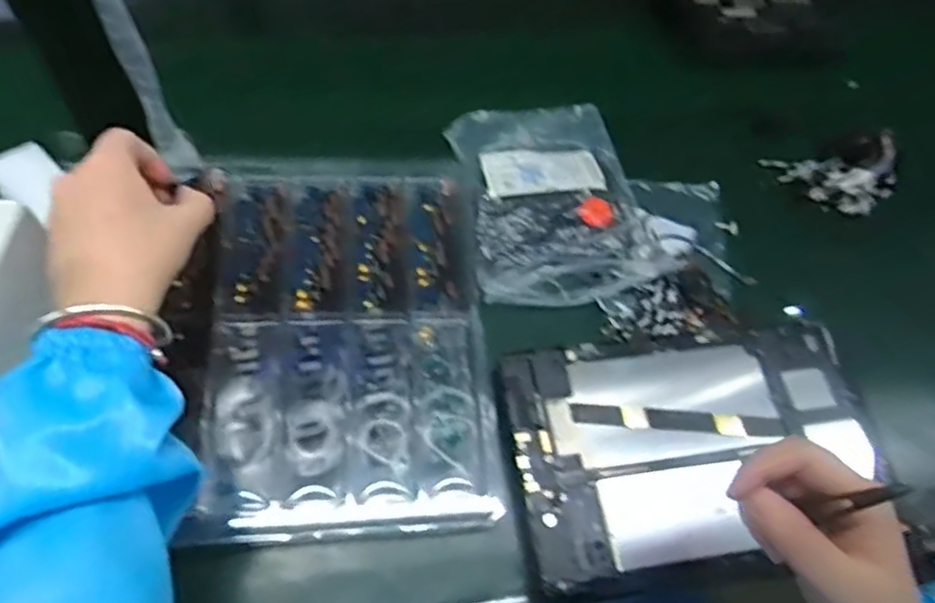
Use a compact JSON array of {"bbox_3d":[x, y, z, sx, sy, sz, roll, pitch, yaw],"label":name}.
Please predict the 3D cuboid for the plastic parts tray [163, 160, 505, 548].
[{"bbox_3d":[-0.089,0.015,0.456,0.192,0.027,0.275,-3,60,-7],"label":"plastic parts tray"}]

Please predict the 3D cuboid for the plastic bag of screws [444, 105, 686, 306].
[{"bbox_3d":[0.067,-0.086,0.524,0.149,0.032,0.180,-12,62,-14],"label":"plastic bag of screws"}]

